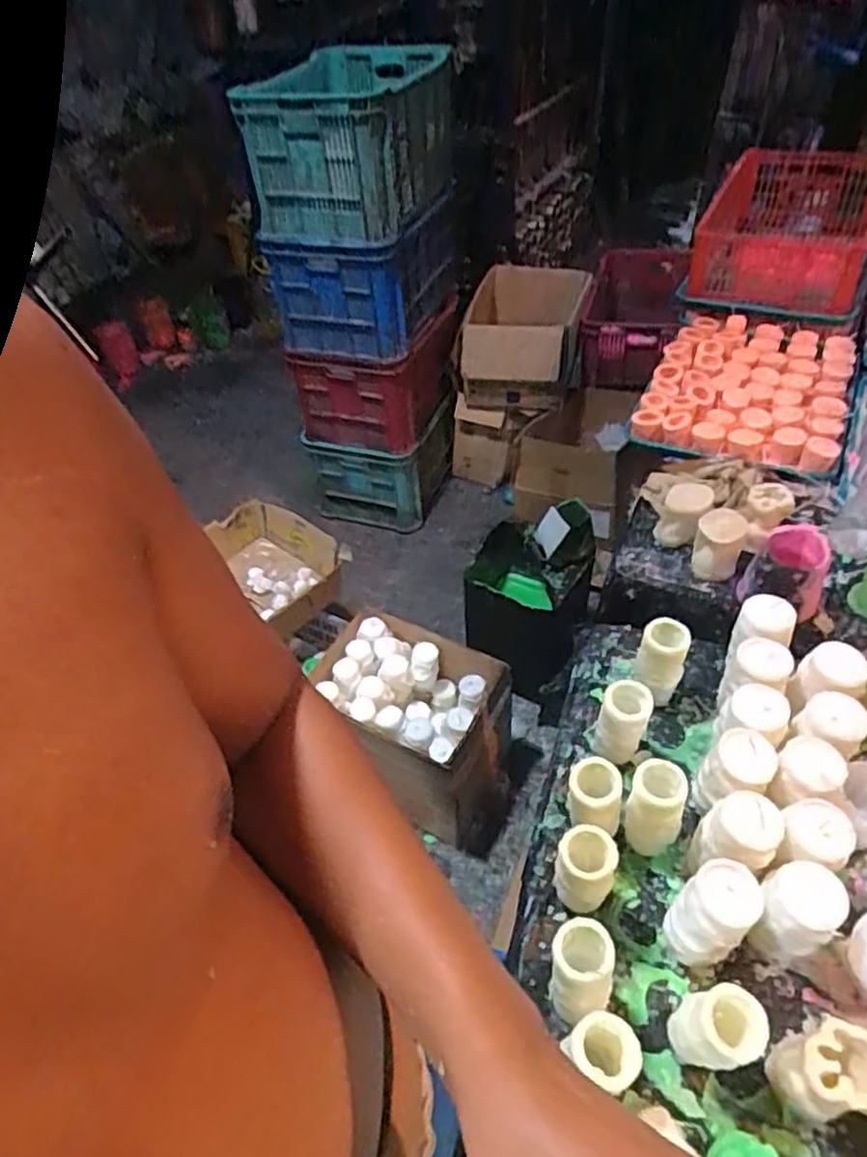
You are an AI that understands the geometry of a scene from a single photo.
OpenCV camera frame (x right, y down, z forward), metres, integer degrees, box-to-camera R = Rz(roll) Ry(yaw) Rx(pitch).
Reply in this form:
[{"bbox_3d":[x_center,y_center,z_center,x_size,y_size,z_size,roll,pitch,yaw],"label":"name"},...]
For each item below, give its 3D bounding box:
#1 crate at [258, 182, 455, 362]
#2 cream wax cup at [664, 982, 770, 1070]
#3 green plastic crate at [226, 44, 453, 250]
[{"bbox_3d":[-0.163,-0.758,1.768,0.385,0.259,0.425,10,47,14],"label":"crate"},{"bbox_3d":[0.232,0.372,0.580,0.060,0.093,0.058,-10,46,-5],"label":"cream wax cup"},{"bbox_3d":[-0.174,-0.936,1.533,0.350,0.265,0.407,10,47,14],"label":"green plastic crate"}]

